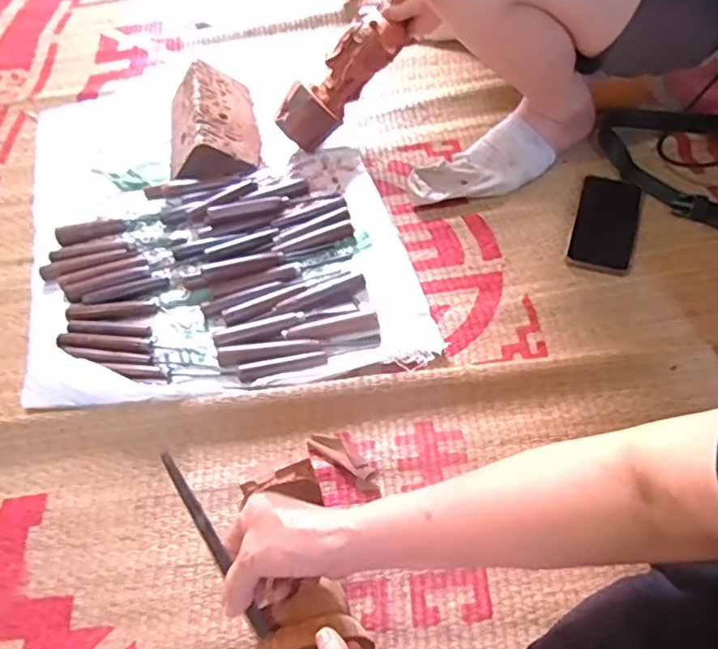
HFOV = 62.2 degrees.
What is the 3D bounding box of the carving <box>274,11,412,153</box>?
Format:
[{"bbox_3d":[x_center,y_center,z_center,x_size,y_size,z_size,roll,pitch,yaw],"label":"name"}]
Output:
[{"bbox_3d":[-0.026,-0.337,0.832,0.207,0.072,0.064,-45,60,10],"label":"carving"}]

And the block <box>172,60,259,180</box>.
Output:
[{"bbox_3d":[-0.225,-0.309,0.901,0.126,0.068,0.215,-9,57,-1],"label":"block"}]

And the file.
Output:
[{"bbox_3d":[-0.114,0.168,0.463,0.011,0.009,0.161,-32,71,-15],"label":"file"}]

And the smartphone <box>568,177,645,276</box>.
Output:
[{"bbox_3d":[0.318,-0.132,0.764,0.075,0.011,0.160,16,60,14],"label":"smartphone"}]

